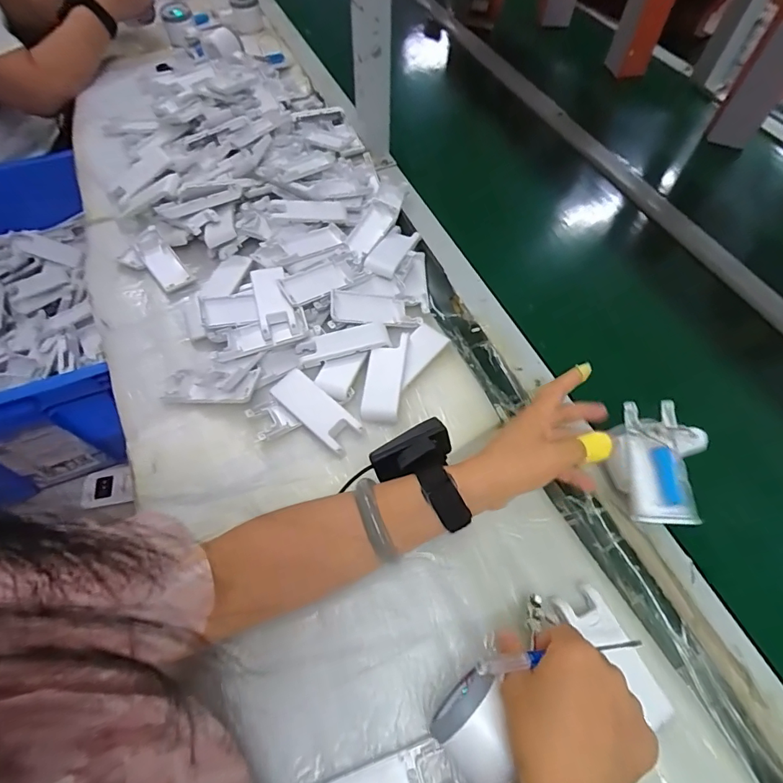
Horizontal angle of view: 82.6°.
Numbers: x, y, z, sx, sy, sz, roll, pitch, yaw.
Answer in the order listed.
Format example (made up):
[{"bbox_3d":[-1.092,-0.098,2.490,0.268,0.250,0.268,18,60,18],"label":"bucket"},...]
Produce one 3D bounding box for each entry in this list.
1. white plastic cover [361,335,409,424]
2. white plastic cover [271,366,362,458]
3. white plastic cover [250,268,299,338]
[{"bbox_3d":[-0.008,-0.015,0.463,0.039,0.012,0.096,7,60,3],"label":"white plastic cover"},{"bbox_3d":[-0.077,0.018,0.450,0.100,0.011,0.039,38,66,19],"label":"white plastic cover"},{"bbox_3d":[-0.133,-0.103,0.500,0.039,0.020,0.104,-16,61,-10],"label":"white plastic cover"}]

